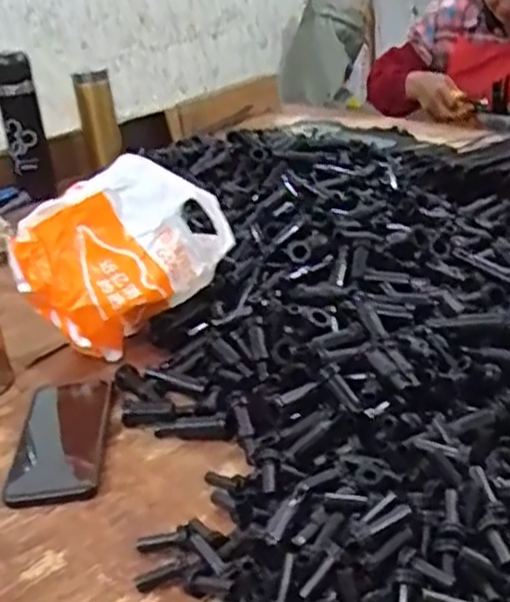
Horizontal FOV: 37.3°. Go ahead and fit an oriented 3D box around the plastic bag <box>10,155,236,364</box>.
[{"bbox_3d":[-0.129,-0.028,0.757,0.117,0.171,0.196,17,35,37],"label":"plastic bag"}]

